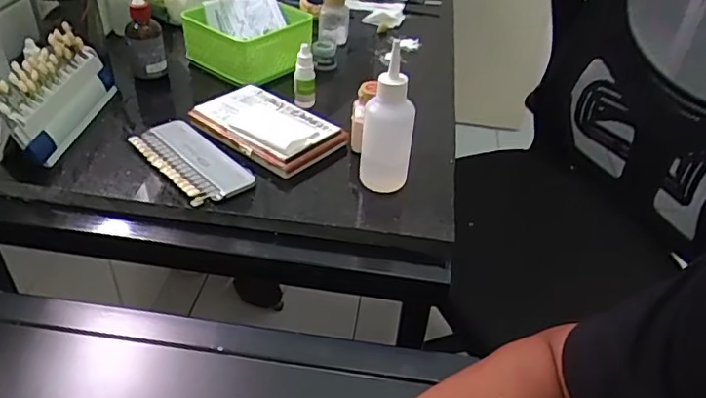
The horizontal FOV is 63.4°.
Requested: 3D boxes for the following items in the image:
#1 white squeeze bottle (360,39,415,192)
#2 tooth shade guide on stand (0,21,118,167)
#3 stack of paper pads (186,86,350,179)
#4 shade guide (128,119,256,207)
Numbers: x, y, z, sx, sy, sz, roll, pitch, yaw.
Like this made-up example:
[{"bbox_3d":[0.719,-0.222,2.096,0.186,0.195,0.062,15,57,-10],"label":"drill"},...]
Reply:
[{"bbox_3d":[0.033,-0.071,0.540,0.049,0.128,0.054,7,38,3],"label":"white squeeze bottle"},{"bbox_3d":[-0.308,-0.112,0.601,0.041,0.088,0.176,7,38,3],"label":"tooth shade guide on stand"},{"bbox_3d":[-0.090,-0.081,0.620,0.149,0.022,0.098,31,45,29],"label":"stack of paper pads"},{"bbox_3d":[-0.166,-0.040,0.578,0.064,0.009,0.150,-28,49,-35],"label":"shade guide"}]

